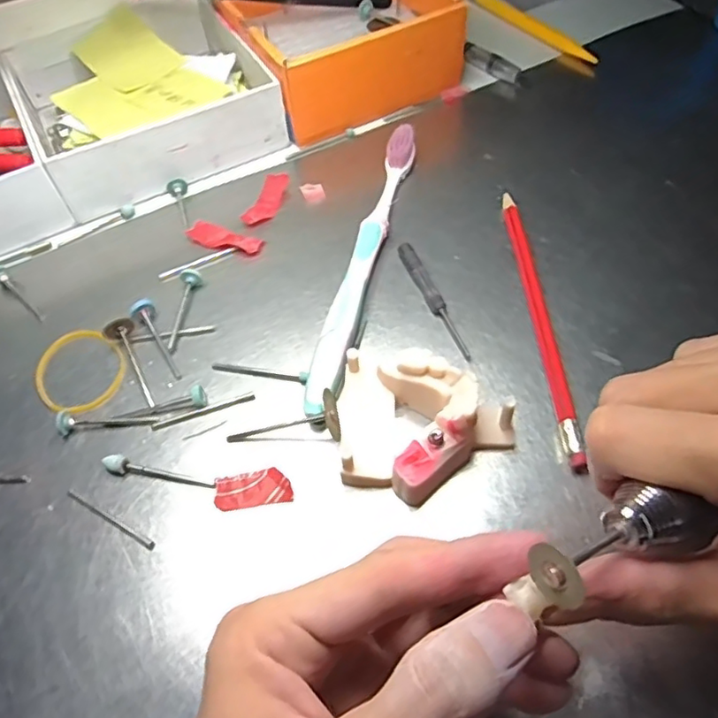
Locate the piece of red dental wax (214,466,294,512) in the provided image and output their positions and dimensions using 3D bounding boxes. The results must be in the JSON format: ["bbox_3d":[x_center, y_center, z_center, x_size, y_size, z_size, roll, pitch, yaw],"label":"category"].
[{"bbox_3d":[-0.041,0.050,0.227,0.029,0.004,0.014,-10,56,-3],"label":"piece of red dental wax"}]

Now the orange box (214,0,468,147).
[{"bbox_3d":[-0.017,-0.209,0.372,0.125,0.044,0.132,-28,58,-14],"label":"orange box"}]

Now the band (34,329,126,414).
[{"bbox_3d":[-0.126,0.004,0.265,0.038,0.004,0.046,-36,60,-18],"label":"band"}]

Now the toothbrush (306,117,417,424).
[{"bbox_3d":[0.004,-0.052,0.286,0.015,0.016,0.182,10,57,11],"label":"toothbrush"}]

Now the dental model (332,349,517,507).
[{"bbox_3d":[0.021,0.026,0.224,0.068,0.031,0.051,15,58,14],"label":"dental model"}]

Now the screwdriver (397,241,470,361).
[{"bbox_3d":[0.035,-0.029,0.273,0.008,0.006,0.071,-19,56,-8],"label":"screwdriver"}]

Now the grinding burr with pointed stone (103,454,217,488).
[{"bbox_3d":[-0.079,0.044,0.233,0.045,0.006,0.006,7,58,6],"label":"grinding burr with pointed stone"}]

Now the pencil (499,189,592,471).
[{"bbox_3d":[0.079,-0.021,0.263,0.008,0.010,0.151,-4,55,2],"label":"pencil"}]

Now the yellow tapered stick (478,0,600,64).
[{"bbox_3d":[0.119,-0.229,0.406,0.004,0.008,0.116,3,40,-51],"label":"yellow tapered stick"}]

